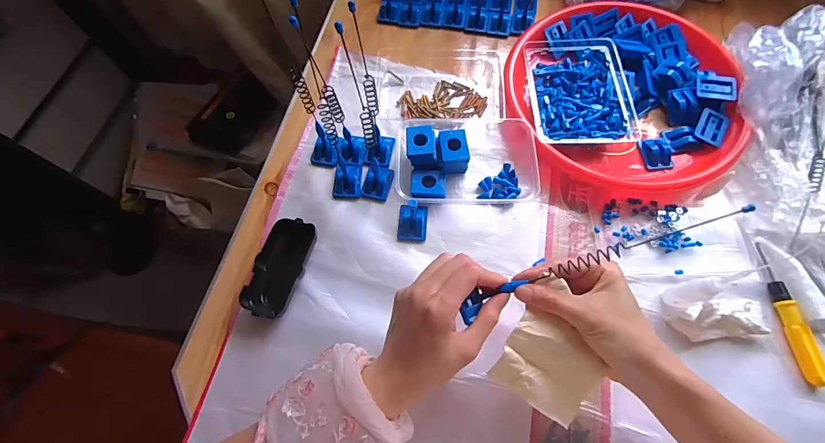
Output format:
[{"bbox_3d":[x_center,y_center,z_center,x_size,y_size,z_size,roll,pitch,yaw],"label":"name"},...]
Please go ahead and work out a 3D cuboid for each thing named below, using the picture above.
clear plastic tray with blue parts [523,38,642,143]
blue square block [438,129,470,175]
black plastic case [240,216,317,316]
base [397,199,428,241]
[{"bbox_3d":[0.212,-0.176,0.486,0.121,0.036,0.178,1,68,2],"label":"clear plastic tray with blue parts"},{"bbox_3d":[0.052,-0.083,0.454,0.036,0.042,0.043,-7,68,-1],"label":"blue square block"},{"bbox_3d":[-0.146,0.051,0.410,0.054,0.025,0.107,21,70,10],"label":"black plastic case"},{"bbox_3d":[0.000,-0.003,0.432,0.034,0.024,0.049,4,68,3],"label":"base"}]

